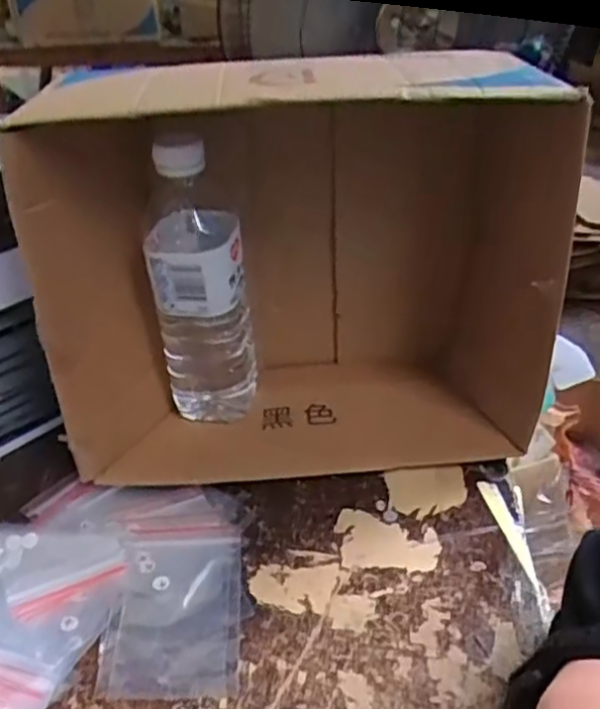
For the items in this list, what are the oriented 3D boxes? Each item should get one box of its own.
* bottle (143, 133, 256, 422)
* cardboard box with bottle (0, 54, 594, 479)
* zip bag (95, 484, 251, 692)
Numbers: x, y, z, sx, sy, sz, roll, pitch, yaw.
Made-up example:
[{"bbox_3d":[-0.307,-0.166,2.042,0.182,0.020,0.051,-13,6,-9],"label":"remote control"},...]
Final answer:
[{"bbox_3d":[-0.071,-0.046,0.498,0.062,0.211,0.069,-6,37,-5],"label":"bottle"},{"bbox_3d":[0.011,-0.040,0.477,0.337,0.278,0.124,-4,37,-2],"label":"cardboard box with bottle"},{"bbox_3d":[-0.075,0.140,0.429,0.079,0.007,0.142,-6,37,-4],"label":"zip bag"}]

